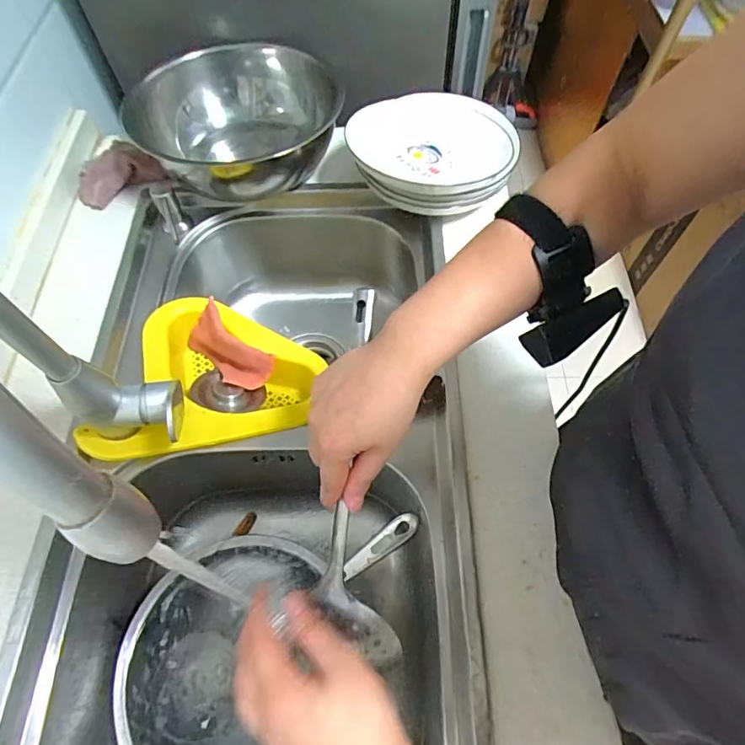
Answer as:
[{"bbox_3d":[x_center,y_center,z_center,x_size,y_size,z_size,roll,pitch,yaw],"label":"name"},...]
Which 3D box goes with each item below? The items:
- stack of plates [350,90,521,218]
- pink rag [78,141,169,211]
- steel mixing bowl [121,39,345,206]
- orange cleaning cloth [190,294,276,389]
[{"bbox_3d":[0.070,-0.278,0.614,0.198,0.067,0.188,-20,63,-11],"label":"stack of plates"},{"bbox_3d":[-0.333,-0.257,0.639,0.108,0.056,0.053,-26,64,-14],"label":"pink rag"},{"bbox_3d":[-0.170,-0.314,0.632,0.228,0.112,0.233,0,61,0],"label":"steel mixing bowl"},{"bbox_3d":[-0.174,-0.022,0.595,0.114,0.082,0.021,38,45,6],"label":"orange cleaning cloth"}]

